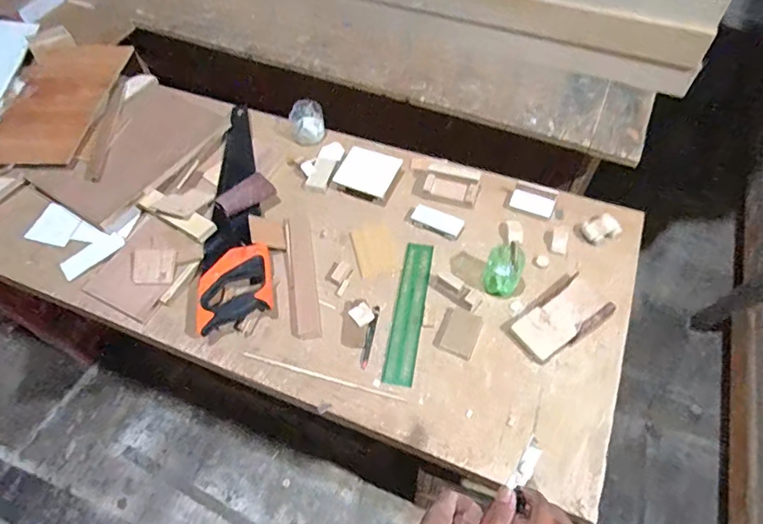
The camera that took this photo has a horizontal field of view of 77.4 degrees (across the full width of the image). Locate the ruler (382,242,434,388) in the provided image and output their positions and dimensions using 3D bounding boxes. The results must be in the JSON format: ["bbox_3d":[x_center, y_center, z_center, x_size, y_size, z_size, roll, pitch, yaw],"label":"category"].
[{"bbox_3d":[0.047,0.076,0.770,0.046,0.004,0.251,9,58,7],"label":"ruler"}]

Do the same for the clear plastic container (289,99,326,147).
[{"bbox_3d":[-0.154,-0.293,0.983,0.069,0.047,0.084,-10,60,-4],"label":"clear plastic container"}]

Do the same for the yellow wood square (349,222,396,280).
[{"bbox_3d":[-0.013,-0.023,0.843,0.066,0.011,0.107,-12,60,-5],"label":"yellow wood square"}]

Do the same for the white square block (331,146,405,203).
[{"bbox_3d":[-0.027,-0.167,0.890,0.108,0.032,0.086,24,63,16],"label":"white square block"}]

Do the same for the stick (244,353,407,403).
[{"bbox_3d":[-0.087,0.171,0.717,0.253,0.010,0.010,14,61,10],"label":"stick"}]

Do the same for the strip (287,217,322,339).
[{"bbox_3d":[-0.135,0.020,0.808,0.044,0.006,0.232,-9,59,-3],"label":"strip"}]

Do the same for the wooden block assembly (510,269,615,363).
[{"bbox_3d":[0.283,0.088,0.740,0.158,0.019,0.077,-33,64,-16],"label":"wooden block assembly"}]

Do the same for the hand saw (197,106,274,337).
[{"bbox_3d":[-0.268,-0.112,0.869,0.118,0.044,0.515,-10,60,-4],"label":"hand saw"}]

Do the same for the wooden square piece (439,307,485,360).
[{"bbox_3d":[0.126,0.111,0.739,0.050,0.005,0.074,22,63,14],"label":"wooden square piece"}]

